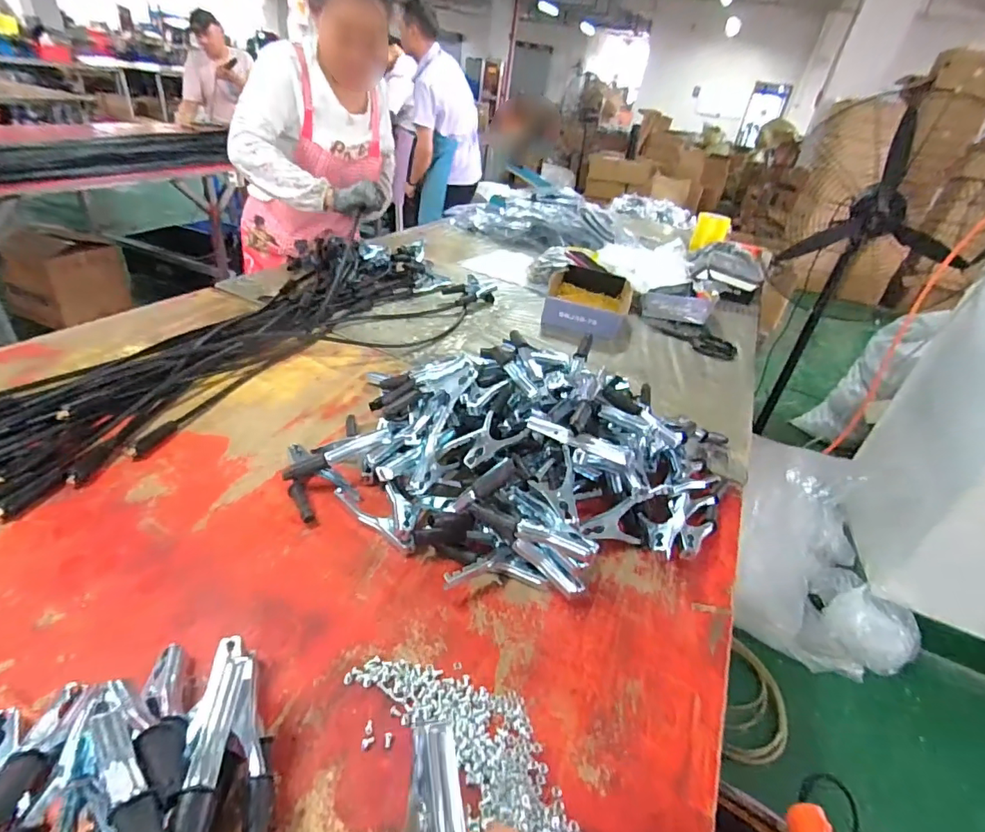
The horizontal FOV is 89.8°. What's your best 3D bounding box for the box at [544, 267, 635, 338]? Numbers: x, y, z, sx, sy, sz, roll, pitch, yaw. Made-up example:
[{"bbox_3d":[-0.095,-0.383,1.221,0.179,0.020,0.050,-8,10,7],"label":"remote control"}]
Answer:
[{"bbox_3d":[0.256,-0.309,1.330,0.222,0.074,0.310,15,34,9],"label":"box"}]

